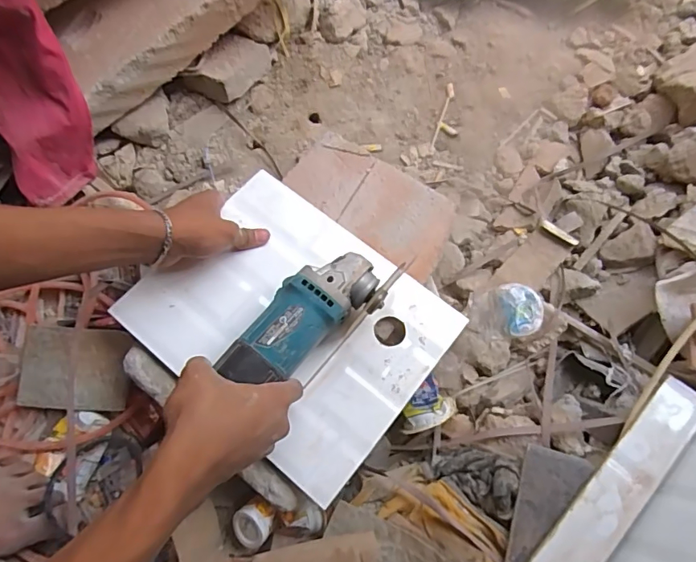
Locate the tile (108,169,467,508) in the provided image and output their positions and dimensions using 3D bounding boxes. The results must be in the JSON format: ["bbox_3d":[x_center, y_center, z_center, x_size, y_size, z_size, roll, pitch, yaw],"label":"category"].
[{"bbox_3d":[-0.065,0.042,0.533,0.313,0.010,0.243,37,72,12],"label":"tile"}]

